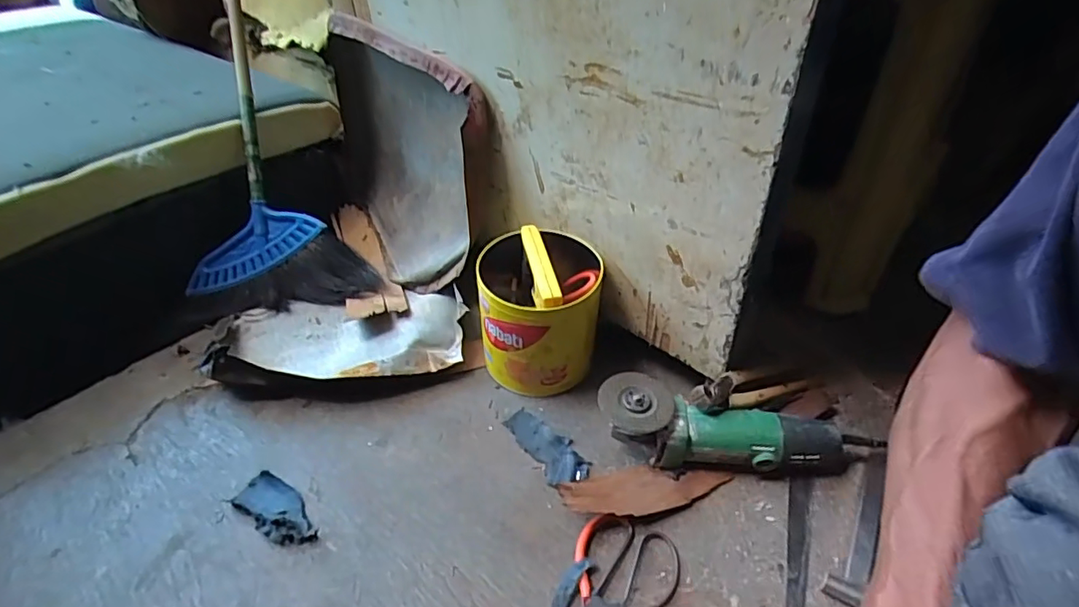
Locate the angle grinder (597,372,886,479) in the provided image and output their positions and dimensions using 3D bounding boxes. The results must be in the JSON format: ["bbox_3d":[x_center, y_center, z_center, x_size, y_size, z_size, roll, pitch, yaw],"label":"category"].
[{"bbox_3d":[0.208,0.142,0.633,0.280,0.089,0.078,2,42,1],"label":"angle grinder"}]

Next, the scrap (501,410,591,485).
[{"bbox_3d":[0.009,0.167,0.662,0.050,0.005,0.117,-25,48,-26],"label":"scrap"}]

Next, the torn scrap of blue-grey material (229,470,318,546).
[{"bbox_3d":[-0.280,0.222,0.597,0.104,0.007,0.050,26,46,27],"label":"torn scrap of blue-grey material"}]

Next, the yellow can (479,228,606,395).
[{"bbox_3d":[0.001,0.009,0.723,0.147,0.171,0.165,1,42,-1],"label":"yellow can"}]

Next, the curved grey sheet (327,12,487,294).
[{"bbox_3d":[-0.226,-0.229,0.844,0.089,0.340,0.375,-28,53,-33],"label":"curved grey sheet"}]

